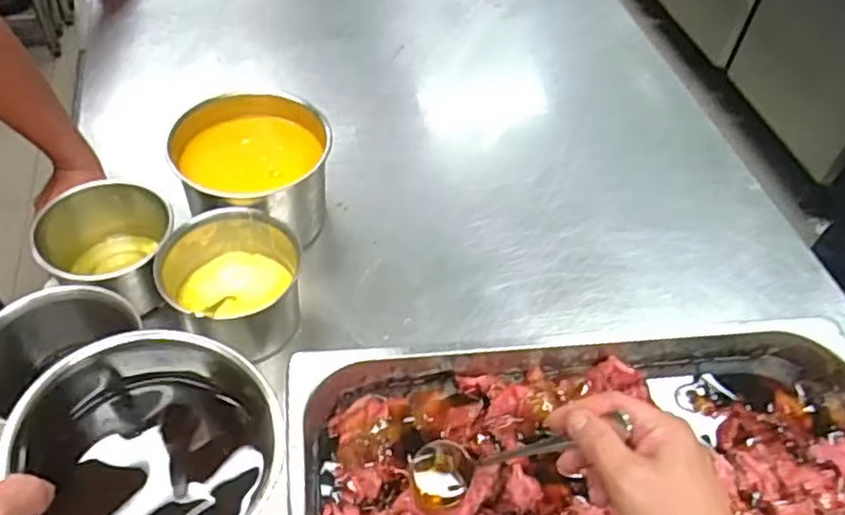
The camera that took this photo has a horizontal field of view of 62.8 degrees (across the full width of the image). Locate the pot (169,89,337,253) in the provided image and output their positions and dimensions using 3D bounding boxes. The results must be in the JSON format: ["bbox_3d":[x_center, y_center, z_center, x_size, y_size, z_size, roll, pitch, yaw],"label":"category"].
[{"bbox_3d":[-0.203,-0.100,0.828,0.166,0.121,0.169,3,49,-3],"label":"pot"}]

